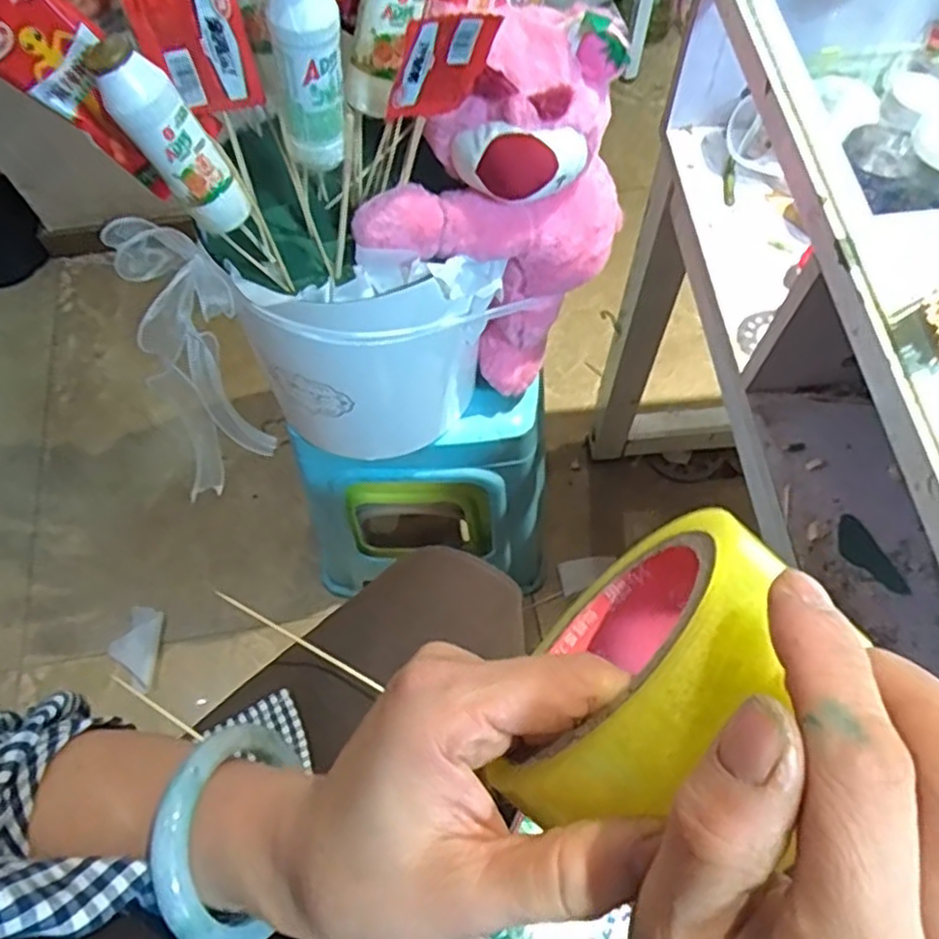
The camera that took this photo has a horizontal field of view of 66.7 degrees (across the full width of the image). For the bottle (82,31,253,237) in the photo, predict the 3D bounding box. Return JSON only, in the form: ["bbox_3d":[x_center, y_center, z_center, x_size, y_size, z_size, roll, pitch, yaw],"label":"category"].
[{"bbox_3d":[-0.168,-0.185,0.410,0.034,0.116,0.035,19,64,39],"label":"bottle"}]

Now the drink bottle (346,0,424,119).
[{"bbox_3d":[-0.051,-0.276,0.430,0.042,0.114,0.038,-23,63,-40],"label":"drink bottle"}]

